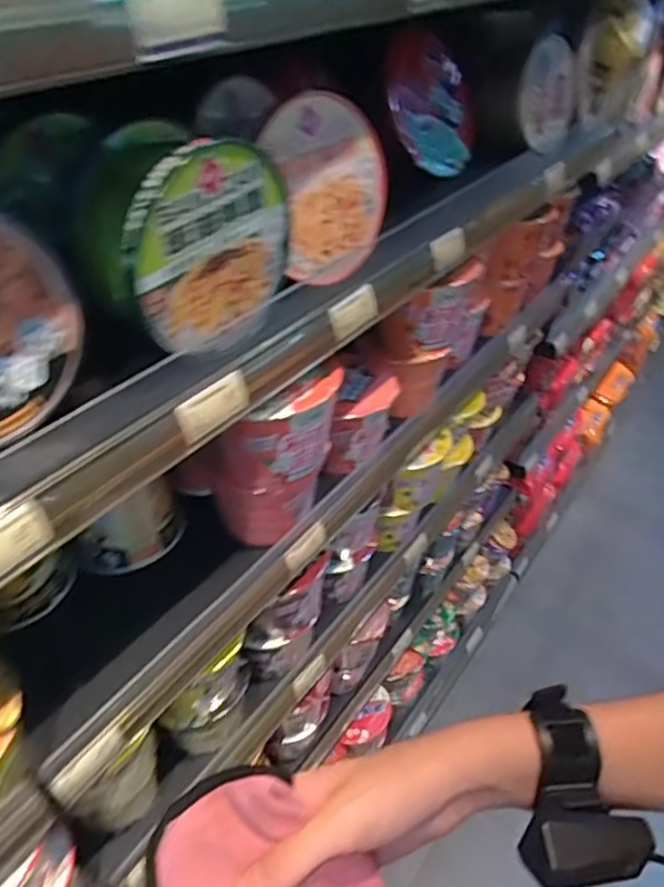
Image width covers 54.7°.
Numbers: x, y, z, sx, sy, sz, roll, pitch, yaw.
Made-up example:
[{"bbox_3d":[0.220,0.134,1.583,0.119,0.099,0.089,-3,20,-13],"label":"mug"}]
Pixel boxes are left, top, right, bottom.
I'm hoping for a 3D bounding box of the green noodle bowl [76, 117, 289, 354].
[{"bbox_3d":[-0.116,-0.159,0.496,0.090,0.139,0.154,23,45,25],"label":"green noodle bowl"}]

